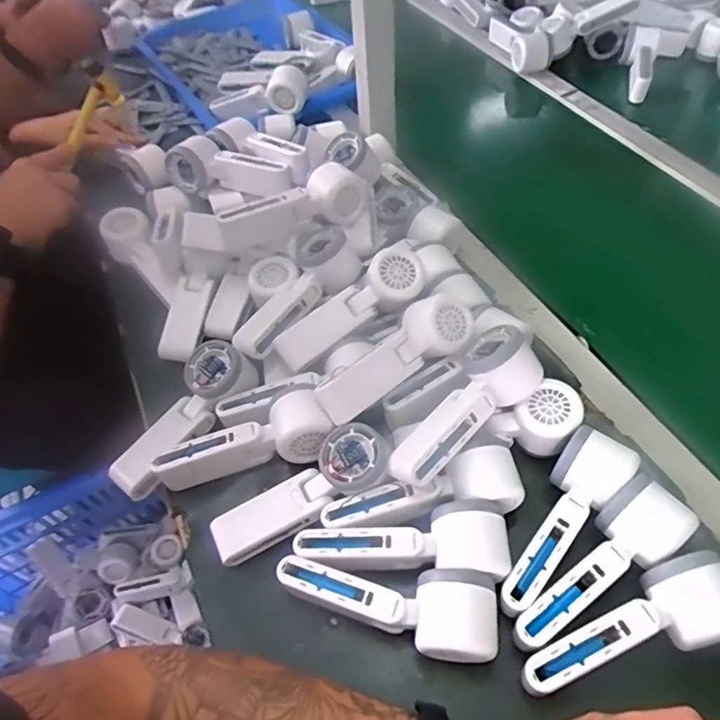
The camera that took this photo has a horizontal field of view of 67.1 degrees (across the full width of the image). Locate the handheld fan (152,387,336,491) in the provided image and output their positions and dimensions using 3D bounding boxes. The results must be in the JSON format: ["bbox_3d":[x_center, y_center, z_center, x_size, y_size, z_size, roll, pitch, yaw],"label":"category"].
[{"bbox_3d":[-0.104,0.070,0.493,0.160,0.052,0.059,-10,52,-3],"label":"handheld fan"}]

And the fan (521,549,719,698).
[{"bbox_3d":[0.188,0.188,0.384,0.161,0.047,0.057,-15,53,-7],"label":"fan"}]

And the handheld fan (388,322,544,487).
[{"bbox_3d":[0.090,0.038,0.457,0.067,0.051,0.165,32,61,26],"label":"handheld fan"}]

